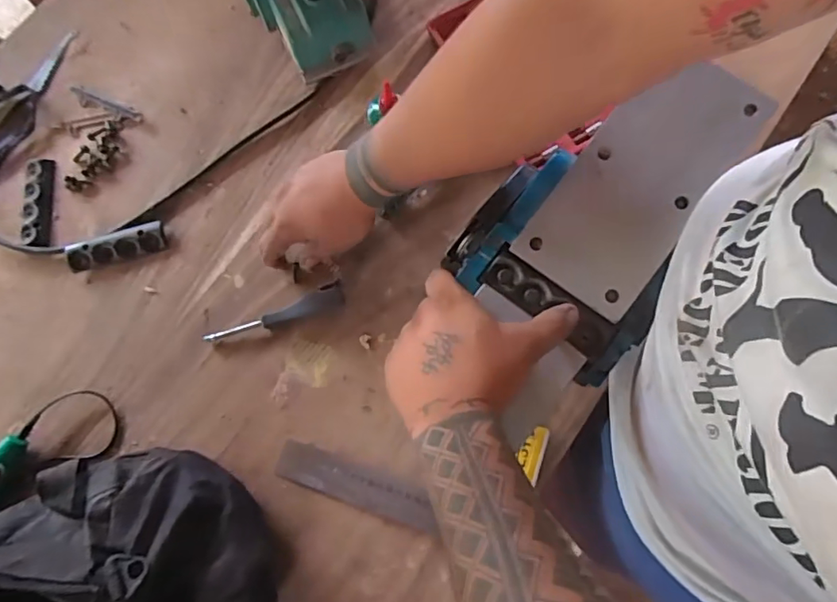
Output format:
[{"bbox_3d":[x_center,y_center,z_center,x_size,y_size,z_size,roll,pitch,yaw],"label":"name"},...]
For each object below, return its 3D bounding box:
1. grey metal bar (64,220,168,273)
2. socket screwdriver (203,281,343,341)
[{"bbox_3d":[-0.333,-0.061,0.586,0.106,0.009,0.035,-15,76,-2],"label":"grey metal bar"},{"bbox_3d":[-0.151,0.019,0.566,0.151,0.018,0.029,-24,77,-4],"label":"socket screwdriver"}]

